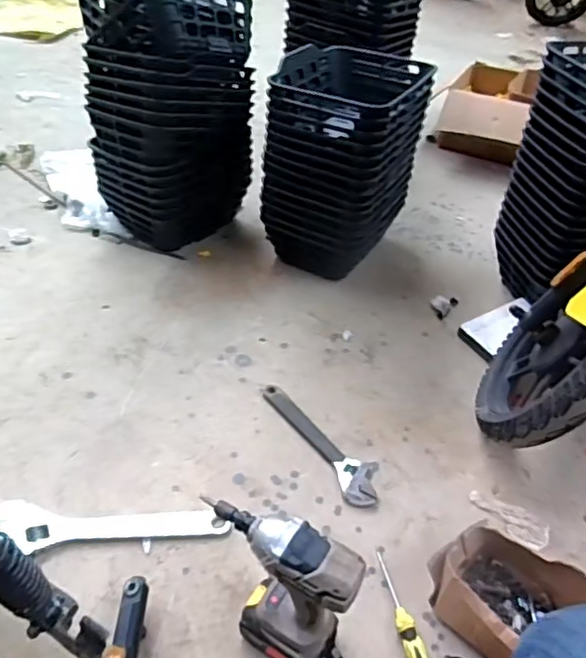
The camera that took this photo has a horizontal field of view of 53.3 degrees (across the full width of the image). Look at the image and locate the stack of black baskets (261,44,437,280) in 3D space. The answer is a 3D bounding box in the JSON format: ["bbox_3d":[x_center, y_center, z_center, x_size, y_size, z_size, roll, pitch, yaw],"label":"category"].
[{"bbox_3d":[0.112,-0.377,1.354,0.290,0.416,0.315,18,44,15],"label":"stack of black baskets"}]

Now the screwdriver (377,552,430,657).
[{"bbox_3d":[0.155,0.402,0.798,0.030,0.032,0.206,-6,45,-12],"label":"screwdriver"}]

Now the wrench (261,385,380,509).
[{"bbox_3d":[0.053,0.190,1.032,0.081,0.016,0.293,-23,51,-27],"label":"wrench"}]

